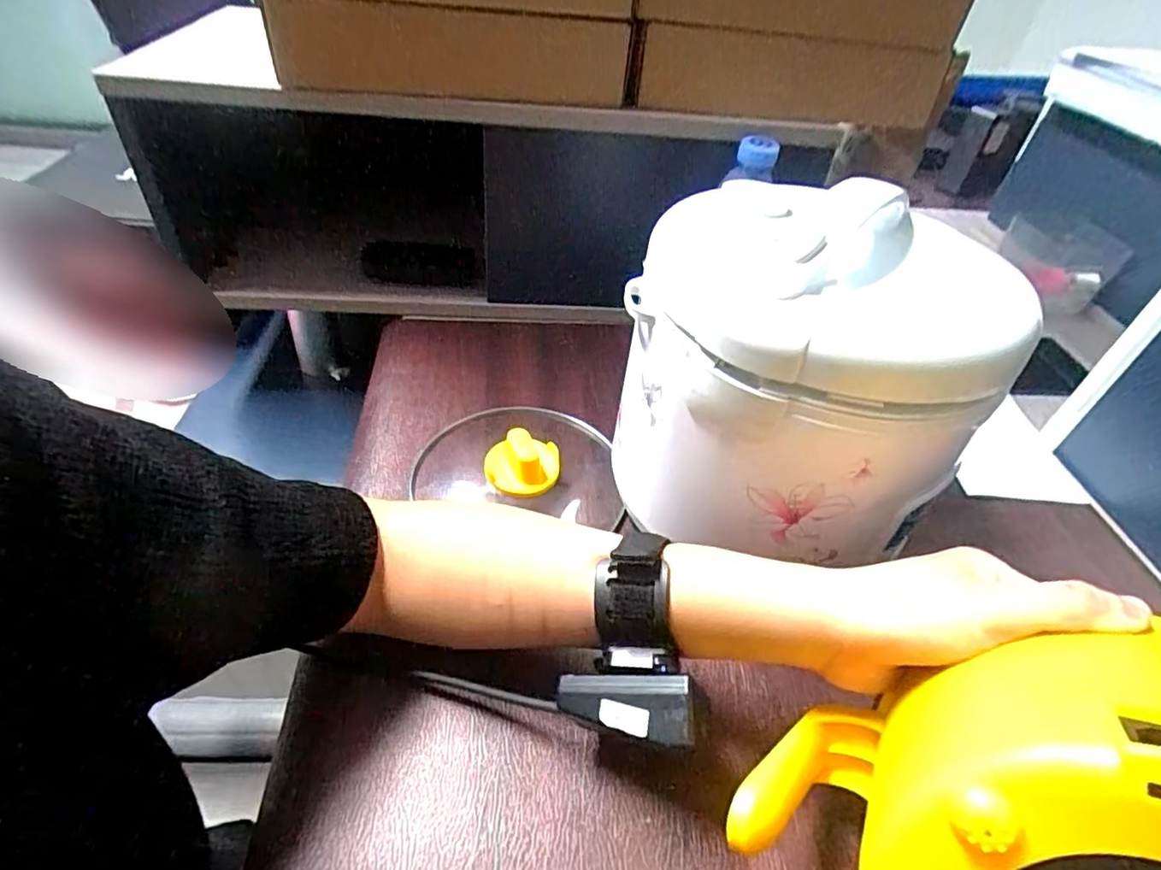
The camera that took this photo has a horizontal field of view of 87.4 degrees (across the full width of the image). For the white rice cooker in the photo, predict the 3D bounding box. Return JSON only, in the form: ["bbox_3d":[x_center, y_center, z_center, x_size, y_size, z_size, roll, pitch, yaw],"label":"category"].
[{"bbox_3d":[0.109,-0.030,0.356,0.158,0.187,0.155,1,43,-7],"label":"white rice cooker"}]

